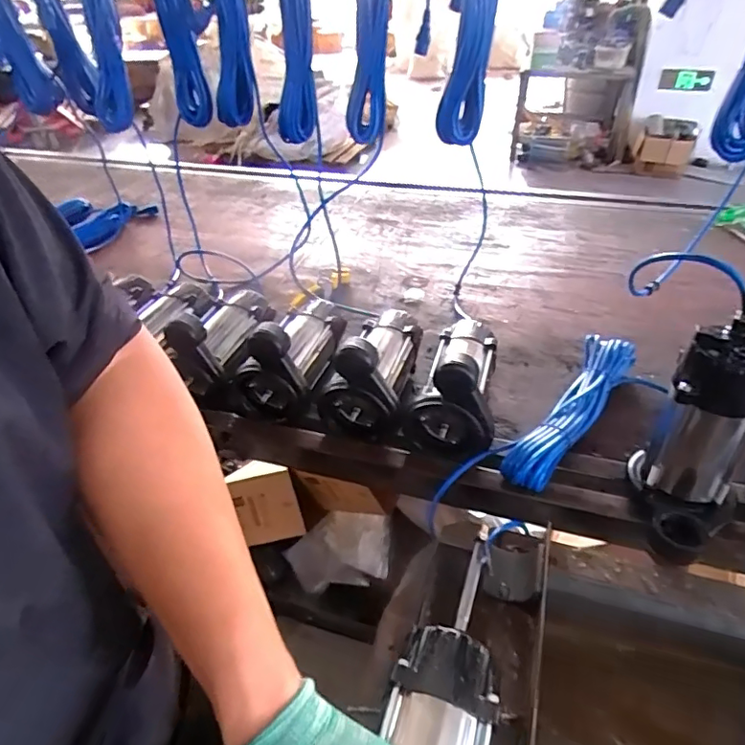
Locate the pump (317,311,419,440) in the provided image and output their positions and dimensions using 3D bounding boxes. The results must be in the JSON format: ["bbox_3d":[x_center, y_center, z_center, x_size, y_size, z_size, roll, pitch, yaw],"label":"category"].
[{"bbox_3d":[0.007,-0.023,0.816,0.109,0.154,0.229,6,38,13],"label":"pump"}]

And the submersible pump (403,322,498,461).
[{"bbox_3d":[0.118,-0.005,0.779,0.121,0.150,0.227,5,37,11],"label":"submersible pump"}]

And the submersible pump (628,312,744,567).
[{"bbox_3d":[0.362,0.079,0.585,0.100,0.234,0.145,9,38,17],"label":"submersible pump"}]

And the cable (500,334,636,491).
[{"bbox_3d":[0.294,0.048,0.779,0.079,0.054,0.345,21,43,30],"label":"cable"}]

